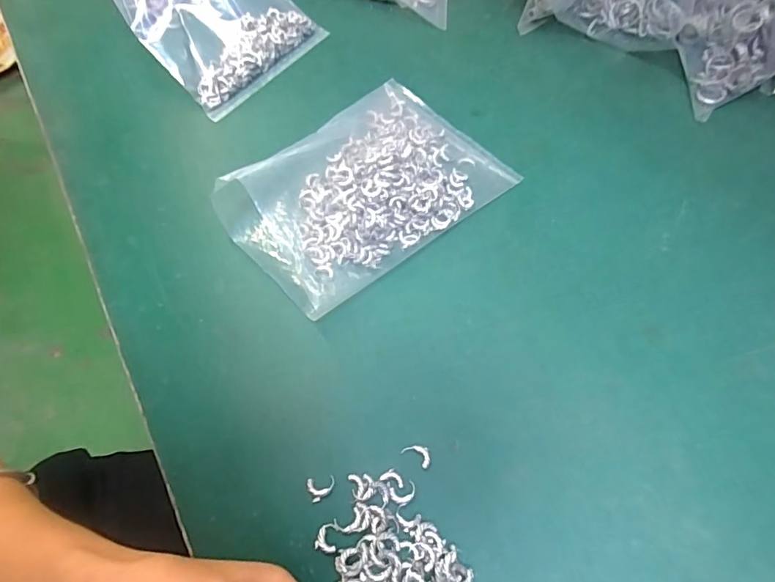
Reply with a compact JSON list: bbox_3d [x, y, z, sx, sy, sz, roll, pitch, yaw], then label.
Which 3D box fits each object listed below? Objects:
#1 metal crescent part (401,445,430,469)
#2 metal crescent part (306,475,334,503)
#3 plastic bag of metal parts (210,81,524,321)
[{"bbox_3d":[0.018,0.095,0.272,0.017,0.004,0.011,28,68,12],"label":"metal crescent part"},{"bbox_3d":[-0.038,0.112,0.263,0.016,0.004,0.013,-14,66,-7],"label":"metal crescent part"},{"bbox_3d":[-0.018,-0.084,0.344,0.192,0.031,0.133,-37,71,-16],"label":"plastic bag of metal parts"}]

